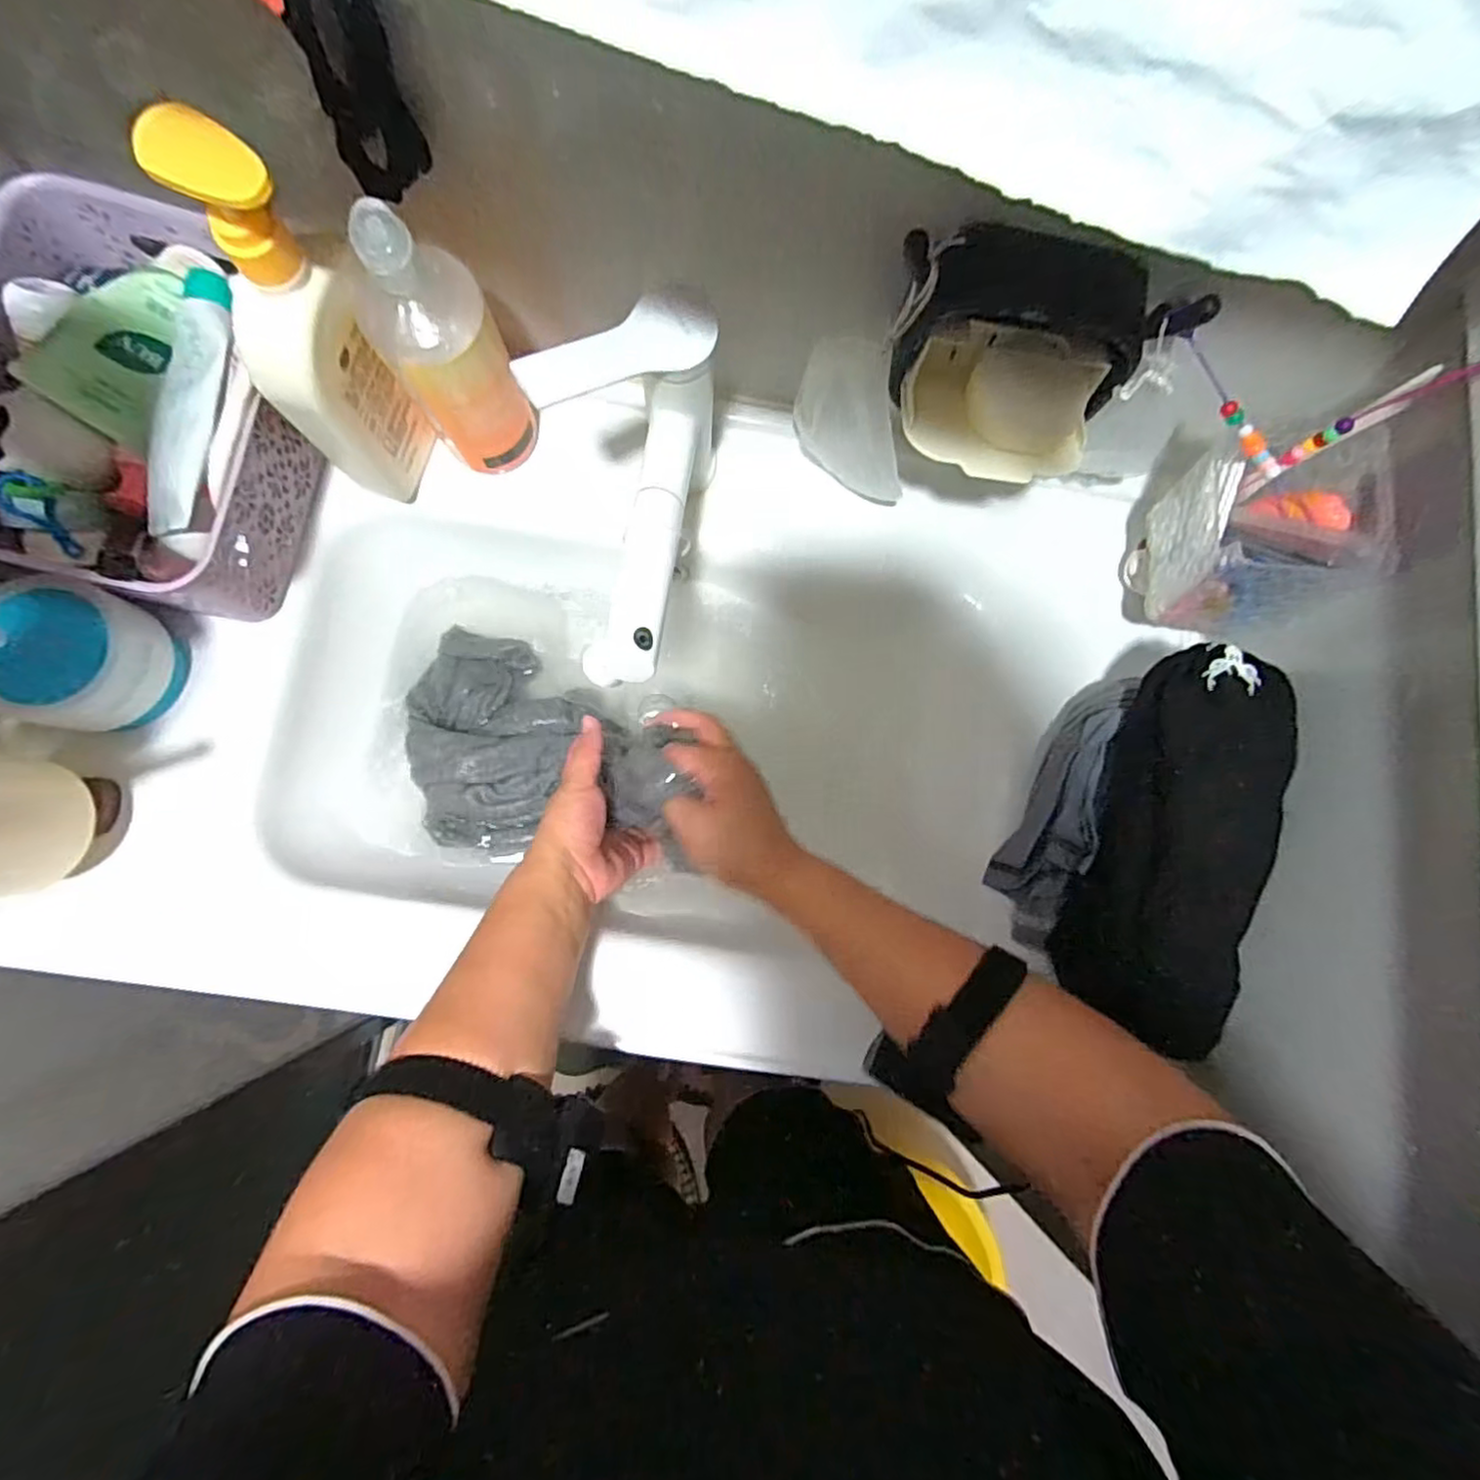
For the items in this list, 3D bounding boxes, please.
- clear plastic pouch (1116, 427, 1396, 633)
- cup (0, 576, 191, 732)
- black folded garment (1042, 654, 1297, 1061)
[{"bbox_3d":[0.324,-0.131,0.439,0.082,0.120,0.104,8,81,-3],"label":"clear plastic pouch"},{"bbox_3d":[-0.414,-0.048,0.421,0.076,0.075,0.083,1,81,-4],"label":"cup"},{"bbox_3d":[0.283,0.055,0.440,0.100,0.050,0.217,13,99,27],"label":"black folded garment"}]

